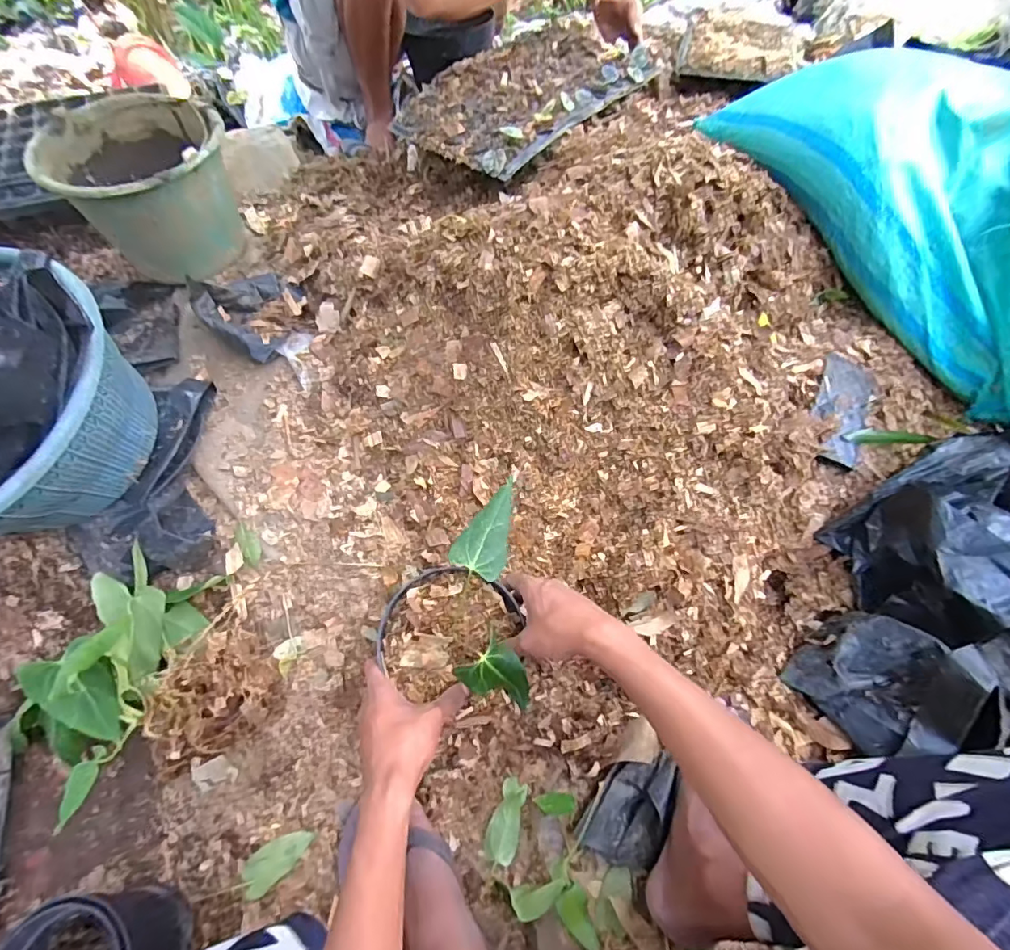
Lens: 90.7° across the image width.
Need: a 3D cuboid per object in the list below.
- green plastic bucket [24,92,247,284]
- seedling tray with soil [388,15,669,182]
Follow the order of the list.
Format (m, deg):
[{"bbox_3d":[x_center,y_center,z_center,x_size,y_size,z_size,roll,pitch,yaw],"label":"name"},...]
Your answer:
[{"bbox_3d":[-0.632,-0.518,0.922,0.270,0.232,0.276,1,65,-2],"label":"green plastic bucket"},{"bbox_3d":[0.064,-0.765,0.962,0.292,0.053,0.575,37,69,14],"label":"seedling tray with soil"}]

